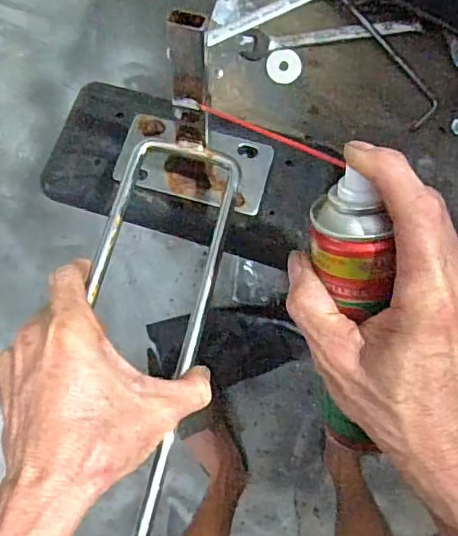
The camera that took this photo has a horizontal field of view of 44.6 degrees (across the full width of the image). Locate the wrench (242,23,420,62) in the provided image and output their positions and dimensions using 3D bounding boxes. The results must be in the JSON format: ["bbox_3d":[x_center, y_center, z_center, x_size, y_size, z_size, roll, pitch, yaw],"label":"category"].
[{"bbox_3d":[0.087,-0.198,0.479,0.152,0.014,0.023,-4,94,3],"label":"wrench"}]

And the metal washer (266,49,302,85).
[{"bbox_3d":[0.049,-0.176,0.489,0.030,0.004,0.028,1,108,-3],"label":"metal washer"}]

